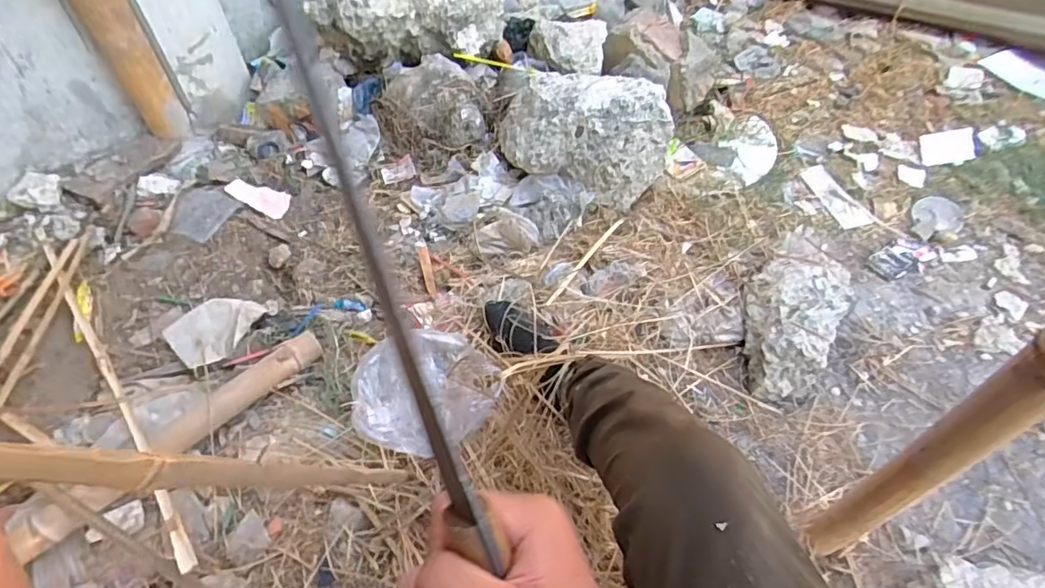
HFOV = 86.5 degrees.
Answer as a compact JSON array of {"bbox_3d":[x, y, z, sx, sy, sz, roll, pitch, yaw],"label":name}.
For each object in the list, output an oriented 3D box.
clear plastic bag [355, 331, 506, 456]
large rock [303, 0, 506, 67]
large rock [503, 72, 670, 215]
[{"bbox_3d":[-0.148,0.139,0.823,0.200,0.062,0.183,-31,56,-22],"label":"clear plastic bag"},{"bbox_3d":[-0.281,-0.690,1.313,0.471,0.168,0.234,-2,50,0],"label":"large rock"},{"bbox_3d":[0.122,-0.344,1.165,0.370,0.199,0.196,17,54,12],"label":"large rock"}]

